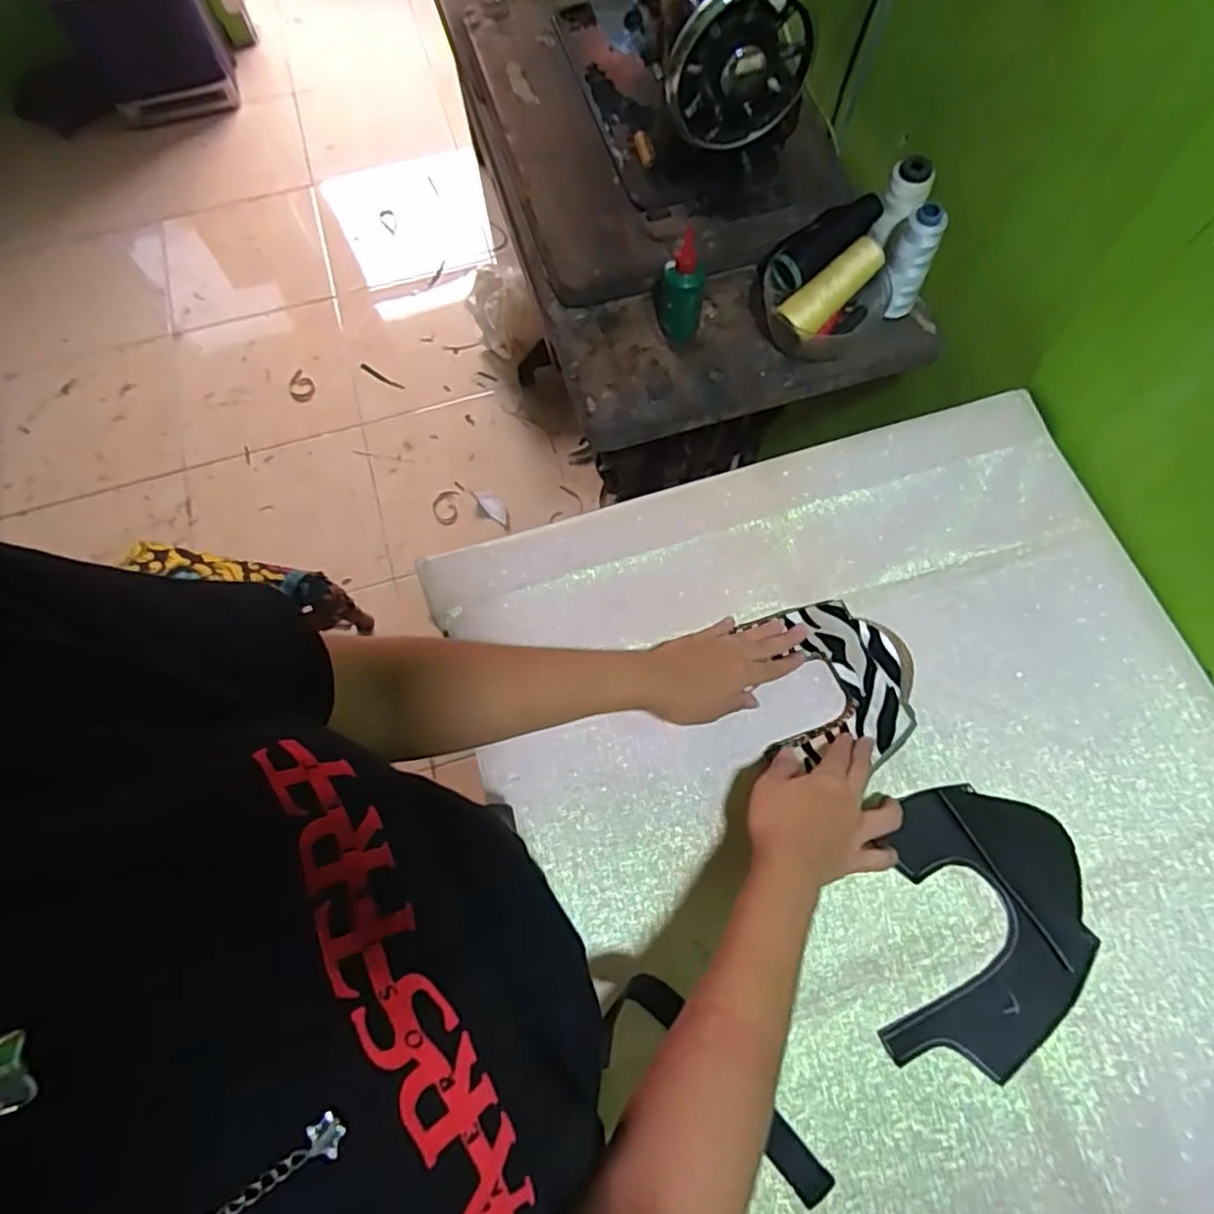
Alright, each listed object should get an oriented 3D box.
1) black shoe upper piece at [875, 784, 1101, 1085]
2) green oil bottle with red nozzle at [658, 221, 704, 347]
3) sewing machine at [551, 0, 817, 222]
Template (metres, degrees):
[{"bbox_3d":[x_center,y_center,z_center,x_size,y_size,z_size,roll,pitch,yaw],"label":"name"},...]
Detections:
[{"bbox_3d":[0.285,0.237,0.530,0.151,0.008,0.190,2,68,3],"label":"black shoe upper piece"},{"bbox_3d":[0.075,-0.325,0.717,0.049,0.096,0.055,2,68,3],"label":"green oil bottle with red nozzle"},{"bbox_3d":[0.068,-0.644,0.769,0.169,0.234,0.406,-17,69,-5],"label":"sewing machine"}]

